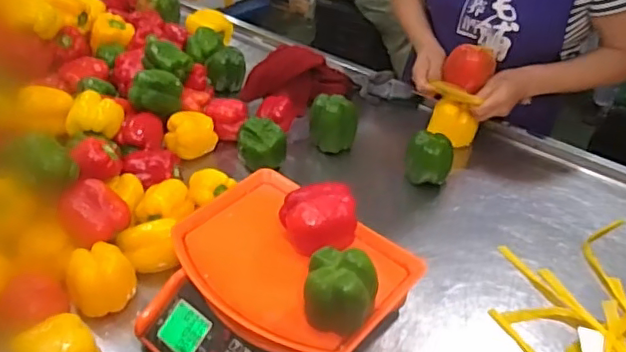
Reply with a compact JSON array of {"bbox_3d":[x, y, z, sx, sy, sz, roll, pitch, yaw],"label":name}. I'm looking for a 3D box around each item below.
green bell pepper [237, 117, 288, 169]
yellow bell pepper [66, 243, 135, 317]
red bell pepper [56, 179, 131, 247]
[{"bbox_3d":[-0.092,-0.057,1.062,0.088,0.067,0.076,-1,41,-7],"label":"green bell pepper"},{"bbox_3d":[-0.293,0.141,0.804,0.085,0.075,0.064,-30,51,-34],"label":"yellow bell pepper"},{"bbox_3d":[-0.313,0.050,0.827,0.074,0.066,0.080,21,43,18],"label":"red bell pepper"}]

